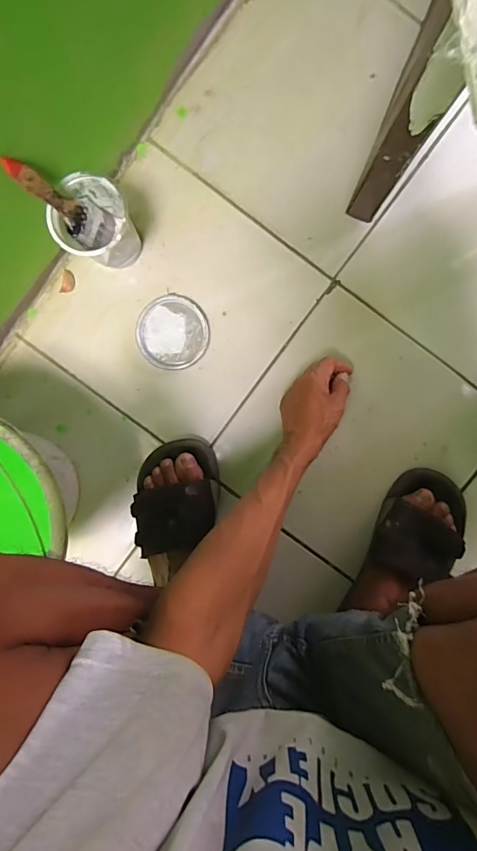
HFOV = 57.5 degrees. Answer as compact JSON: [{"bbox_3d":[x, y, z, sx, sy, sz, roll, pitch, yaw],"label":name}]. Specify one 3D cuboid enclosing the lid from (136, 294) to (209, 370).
[{"bbox_3d":[-0.087,-0.122,0.570,0.092,0.013,0.091,0,96,2],"label":"lid"}]

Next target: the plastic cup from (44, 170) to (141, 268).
[{"bbox_3d":[-0.163,-0.234,0.522,0.076,0.103,0.087,34,94,-2],"label":"plastic cup"}]

